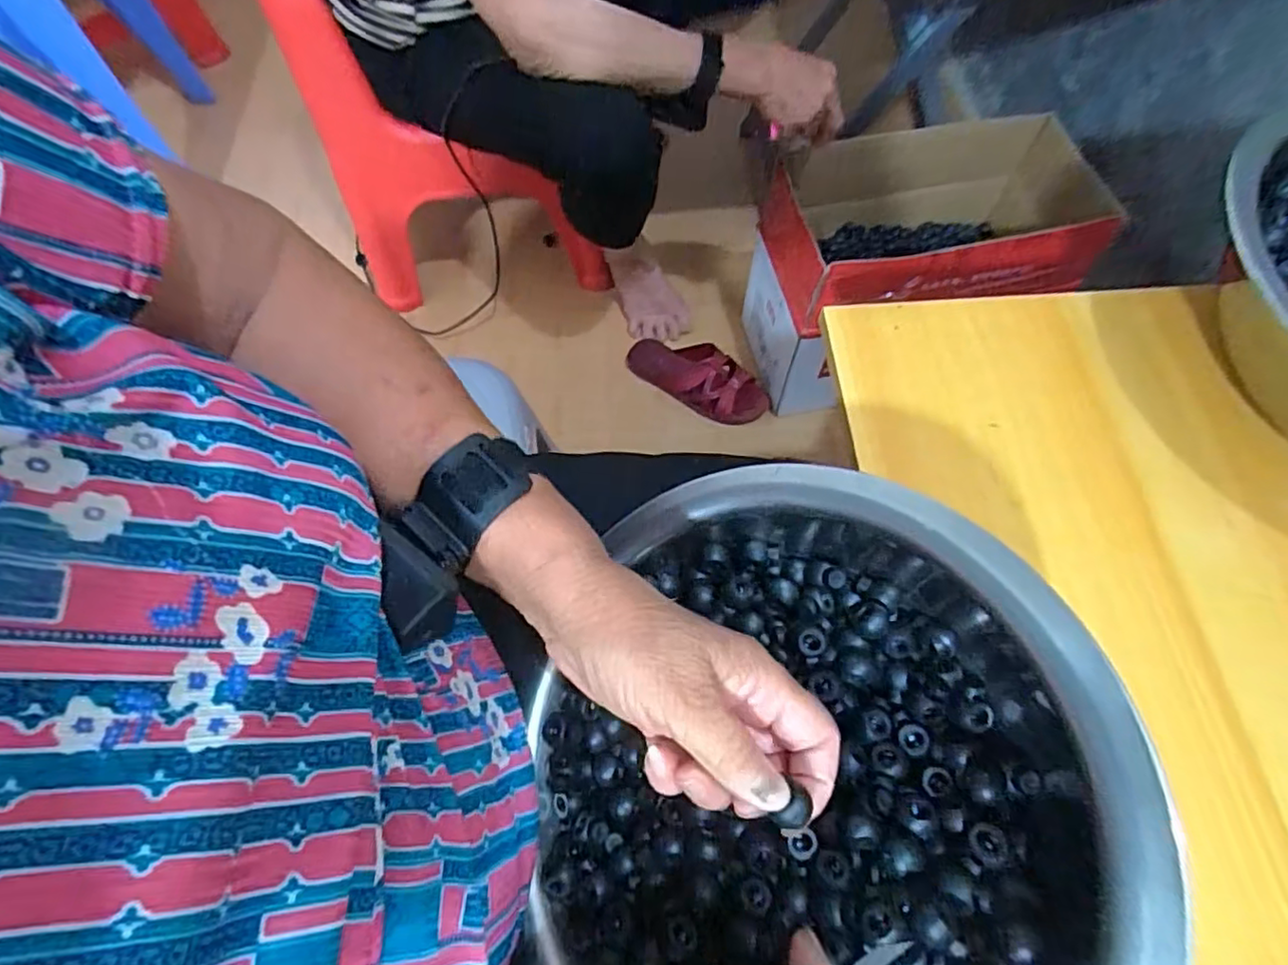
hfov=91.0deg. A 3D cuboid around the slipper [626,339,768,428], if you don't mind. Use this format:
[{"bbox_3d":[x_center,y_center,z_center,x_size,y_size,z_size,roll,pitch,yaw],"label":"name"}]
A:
[{"bbox_3d":[0.083,-0.165,0.994,0.234,0.055,0.088,32,69,13],"label":"slipper"}]

